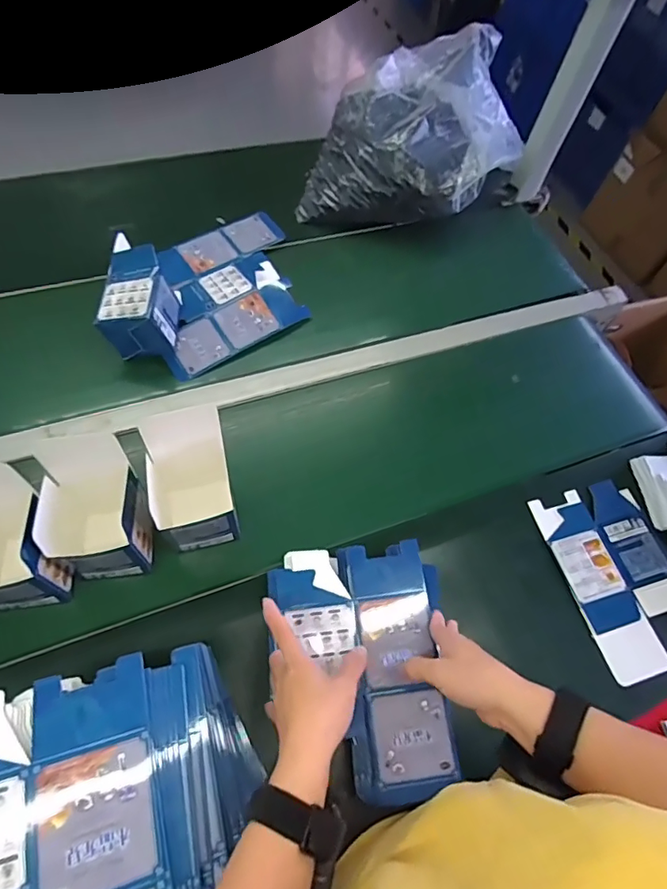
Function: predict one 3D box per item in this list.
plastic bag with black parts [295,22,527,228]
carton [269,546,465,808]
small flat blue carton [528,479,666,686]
[{"bbox_3d":[0.163,-0.557,0.884,0.306,0.172,0.406,28,64,11],"label":"plastic bag with black parts"},{"bbox_3d":[0.036,0.222,0.497,0.180,0.039,0.231,-4,62,-5],"label":"carton"},{"bbox_3d":[0.385,0.170,0.650,0.155,0.006,0.239,-14,64,-10],"label":"small flat blue carton"}]

